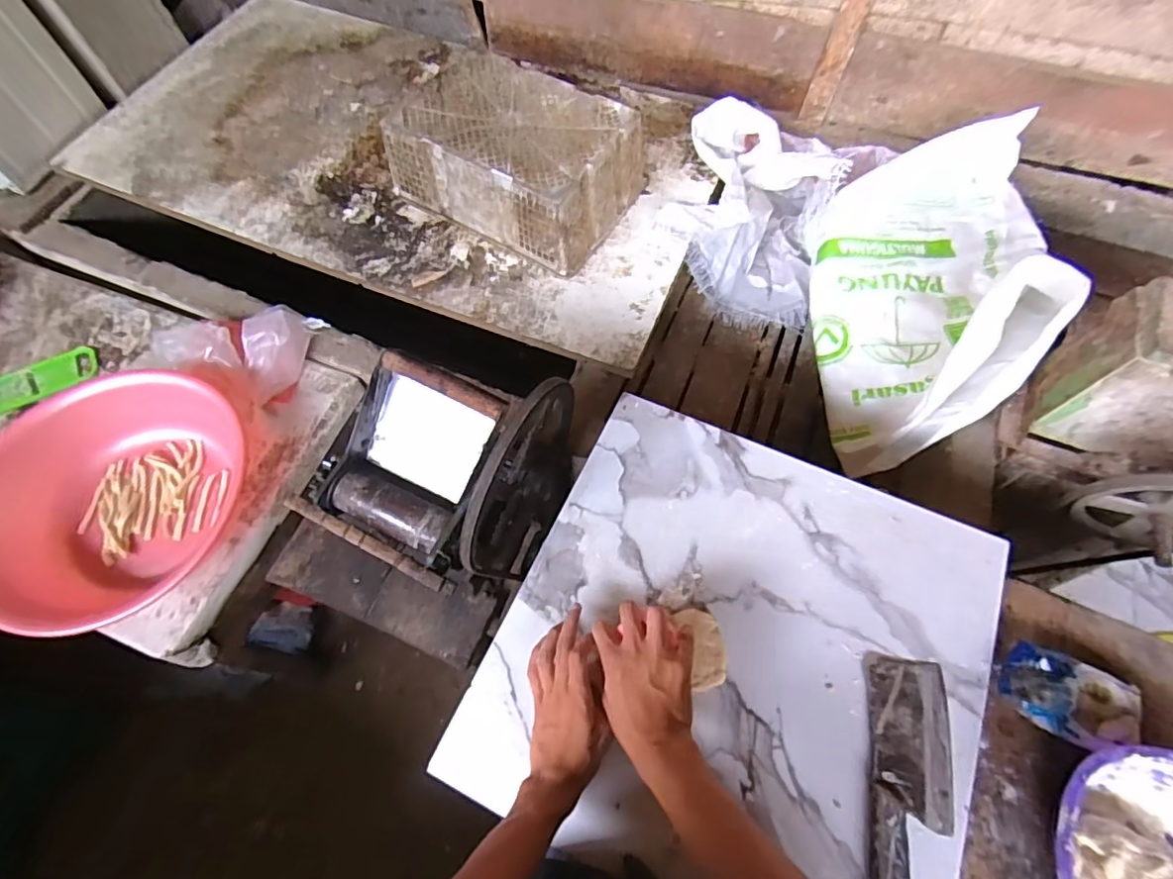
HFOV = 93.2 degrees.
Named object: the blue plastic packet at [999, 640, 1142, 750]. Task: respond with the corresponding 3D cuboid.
[{"bbox_3d":[0.499,0.266,0.573,0.115,0.026,0.082,25,67,10],"label":"blue plastic packet"}]

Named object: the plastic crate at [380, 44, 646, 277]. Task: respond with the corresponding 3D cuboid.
[{"bbox_3d":[-0.143,-0.594,1.168,0.463,0.175,0.325,31,68,12],"label":"plastic crate"}]

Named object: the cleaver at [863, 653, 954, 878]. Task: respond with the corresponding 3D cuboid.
[{"bbox_3d":[0.318,0.342,0.540,0.083,0.024,0.242,12,65,4],"label":"cleaver"}]

